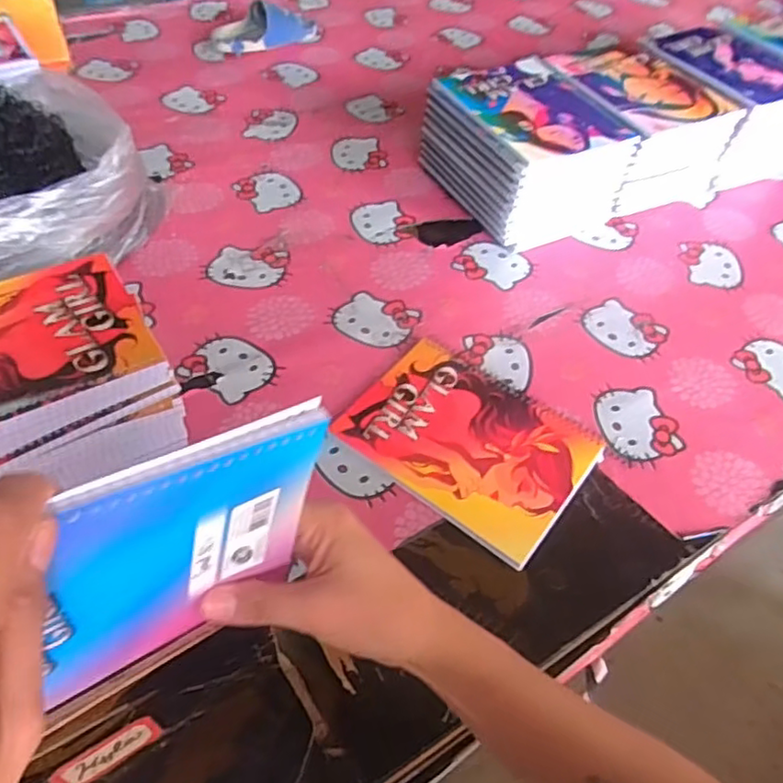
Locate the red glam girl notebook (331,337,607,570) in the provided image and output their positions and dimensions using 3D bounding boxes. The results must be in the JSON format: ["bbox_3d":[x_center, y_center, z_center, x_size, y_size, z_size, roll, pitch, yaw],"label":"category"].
[{"bbox_3d":[0.064,0.040,0.557,0.197,0.010,0.143,33,56,23],"label":"red glam girl notebook"}]

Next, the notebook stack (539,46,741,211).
[{"bbox_3d":[0.299,-0.330,0.808,0.174,0.121,0.193,-20,54,-19],"label":"notebook stack"}]

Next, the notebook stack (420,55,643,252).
[{"bbox_3d":[0.152,-0.279,0.756,0.159,0.118,0.190,-21,54,-20],"label":"notebook stack"}]

